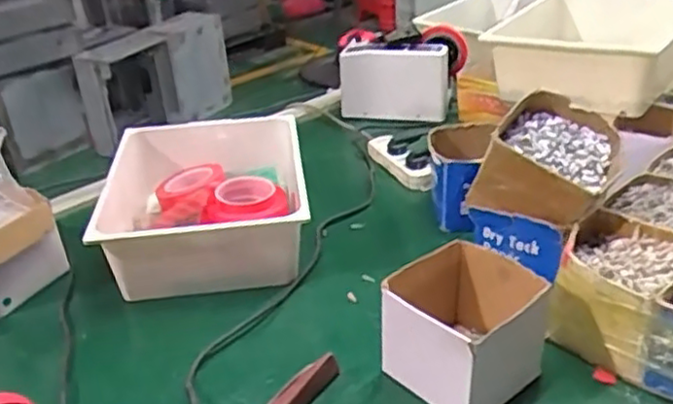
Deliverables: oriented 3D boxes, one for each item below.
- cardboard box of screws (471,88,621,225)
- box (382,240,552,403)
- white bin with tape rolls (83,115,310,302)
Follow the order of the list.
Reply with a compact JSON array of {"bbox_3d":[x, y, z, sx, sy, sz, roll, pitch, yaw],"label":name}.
[{"bbox_3d":[0.274,-0.057,0.891,0.146,0.104,0.166,20,37,35],"label":"cardboard box of screws"},{"bbox_3d":[0.147,0.136,0.779,0.167,0.114,0.150,-26,37,-34],"label":"box"},{"bbox_3d":[-0.204,-0.015,1.059,0.292,0.119,0.358,-7,30,-6],"label":"white bin with tape rolls"}]

